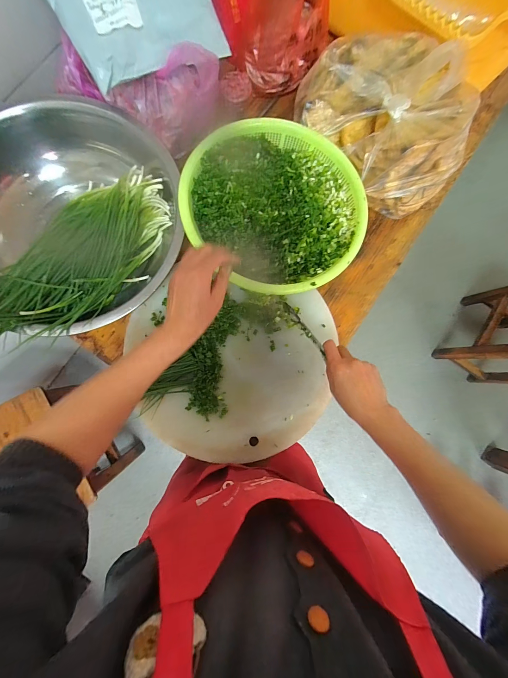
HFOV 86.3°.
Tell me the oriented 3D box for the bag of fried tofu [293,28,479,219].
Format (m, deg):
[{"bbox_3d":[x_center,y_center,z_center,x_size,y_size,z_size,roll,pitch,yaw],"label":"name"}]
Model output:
[{"bbox_3d":[0.247,-0.410,0.509,0.222,0.130,0.322,-43,88,-7],"label":"bag of fried tofu"}]

